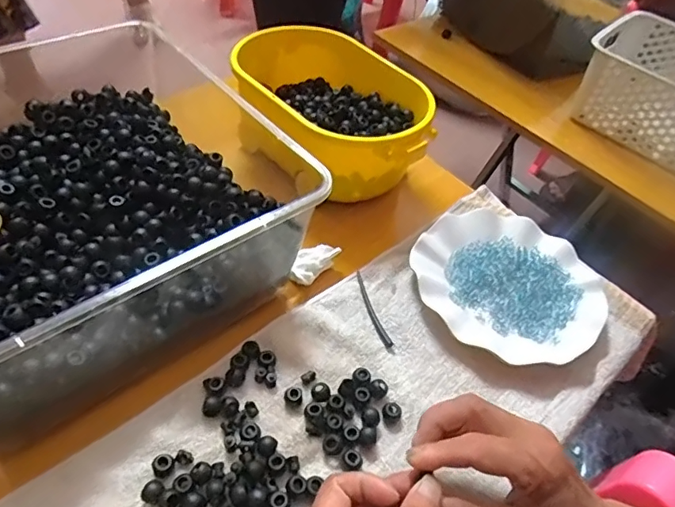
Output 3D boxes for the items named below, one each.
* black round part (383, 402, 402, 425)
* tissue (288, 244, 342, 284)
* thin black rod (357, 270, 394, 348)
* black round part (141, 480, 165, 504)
[{"bbox_3d":[0.043,0.126,0.409,0.014,0.012,0.014,5,47,-6],"label":"black round part"},{"bbox_3d":[-0.025,0.012,0.493,0.025,0.030,0.060,32,50,18],"label":"tissue"},{"bbox_3d":[0.032,0.052,0.482,0.010,0.004,0.083,-12,51,-20],"label":"thin black rod"},{"bbox_3d":[-0.125,0.162,0.349,0.014,0.009,0.015,5,47,-6],"label":"black round part"}]

